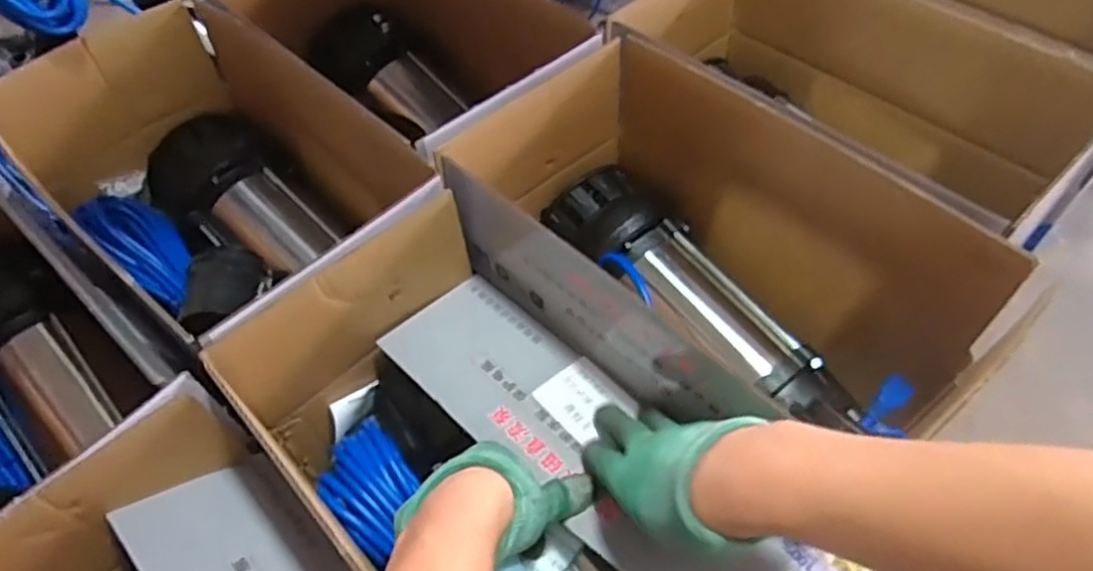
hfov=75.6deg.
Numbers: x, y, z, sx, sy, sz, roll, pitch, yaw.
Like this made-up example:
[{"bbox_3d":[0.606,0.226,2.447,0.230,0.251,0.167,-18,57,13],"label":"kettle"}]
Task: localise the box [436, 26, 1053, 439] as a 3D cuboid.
[{"bbox_3d":[0.135,-0.004,0.652,0.393,0.236,0.270,36,63,26],"label":"box"}]

